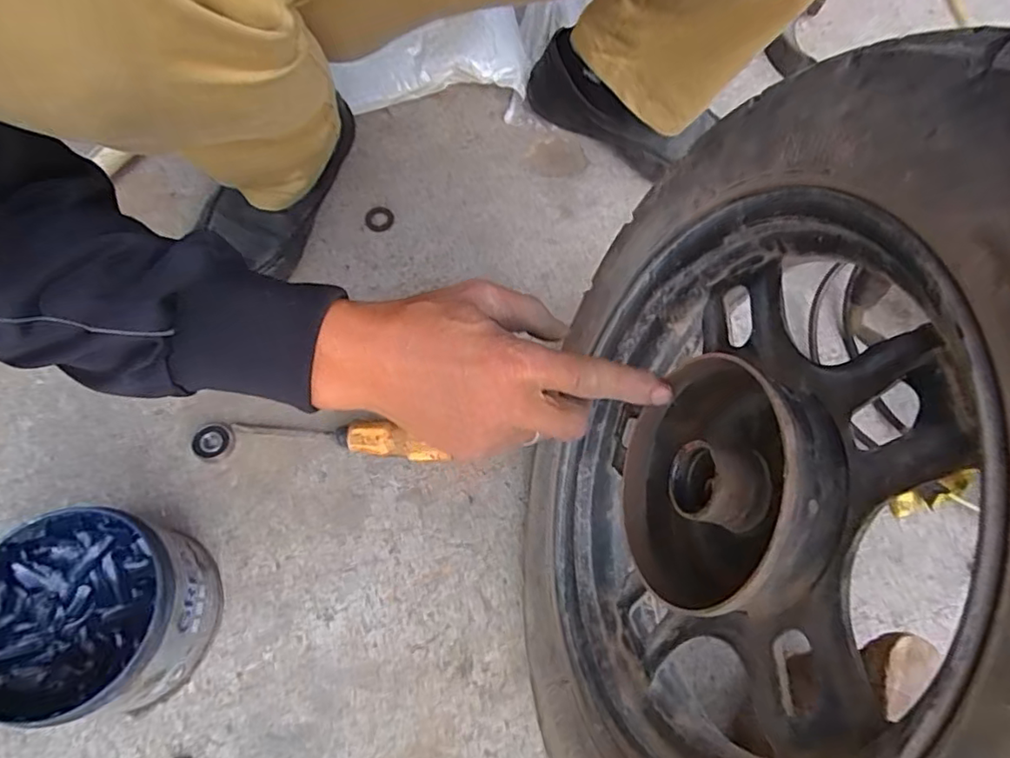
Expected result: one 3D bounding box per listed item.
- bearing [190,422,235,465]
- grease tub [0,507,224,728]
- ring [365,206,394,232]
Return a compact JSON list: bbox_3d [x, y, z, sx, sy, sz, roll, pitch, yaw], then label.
[{"bbox_3d":[-0.240,0.051,0.477,0.033,0.011,0.032,1,66,-2],"label":"bearing"},{"bbox_3d":[-0.269,0.155,0.388,0.121,0.088,0.114,1,66,-2],"label":"grease tub"},{"bbox_3d":[-0.126,-0.162,0.585,0.028,0.004,0.032,-18,68,-10],"label":"ring"}]

